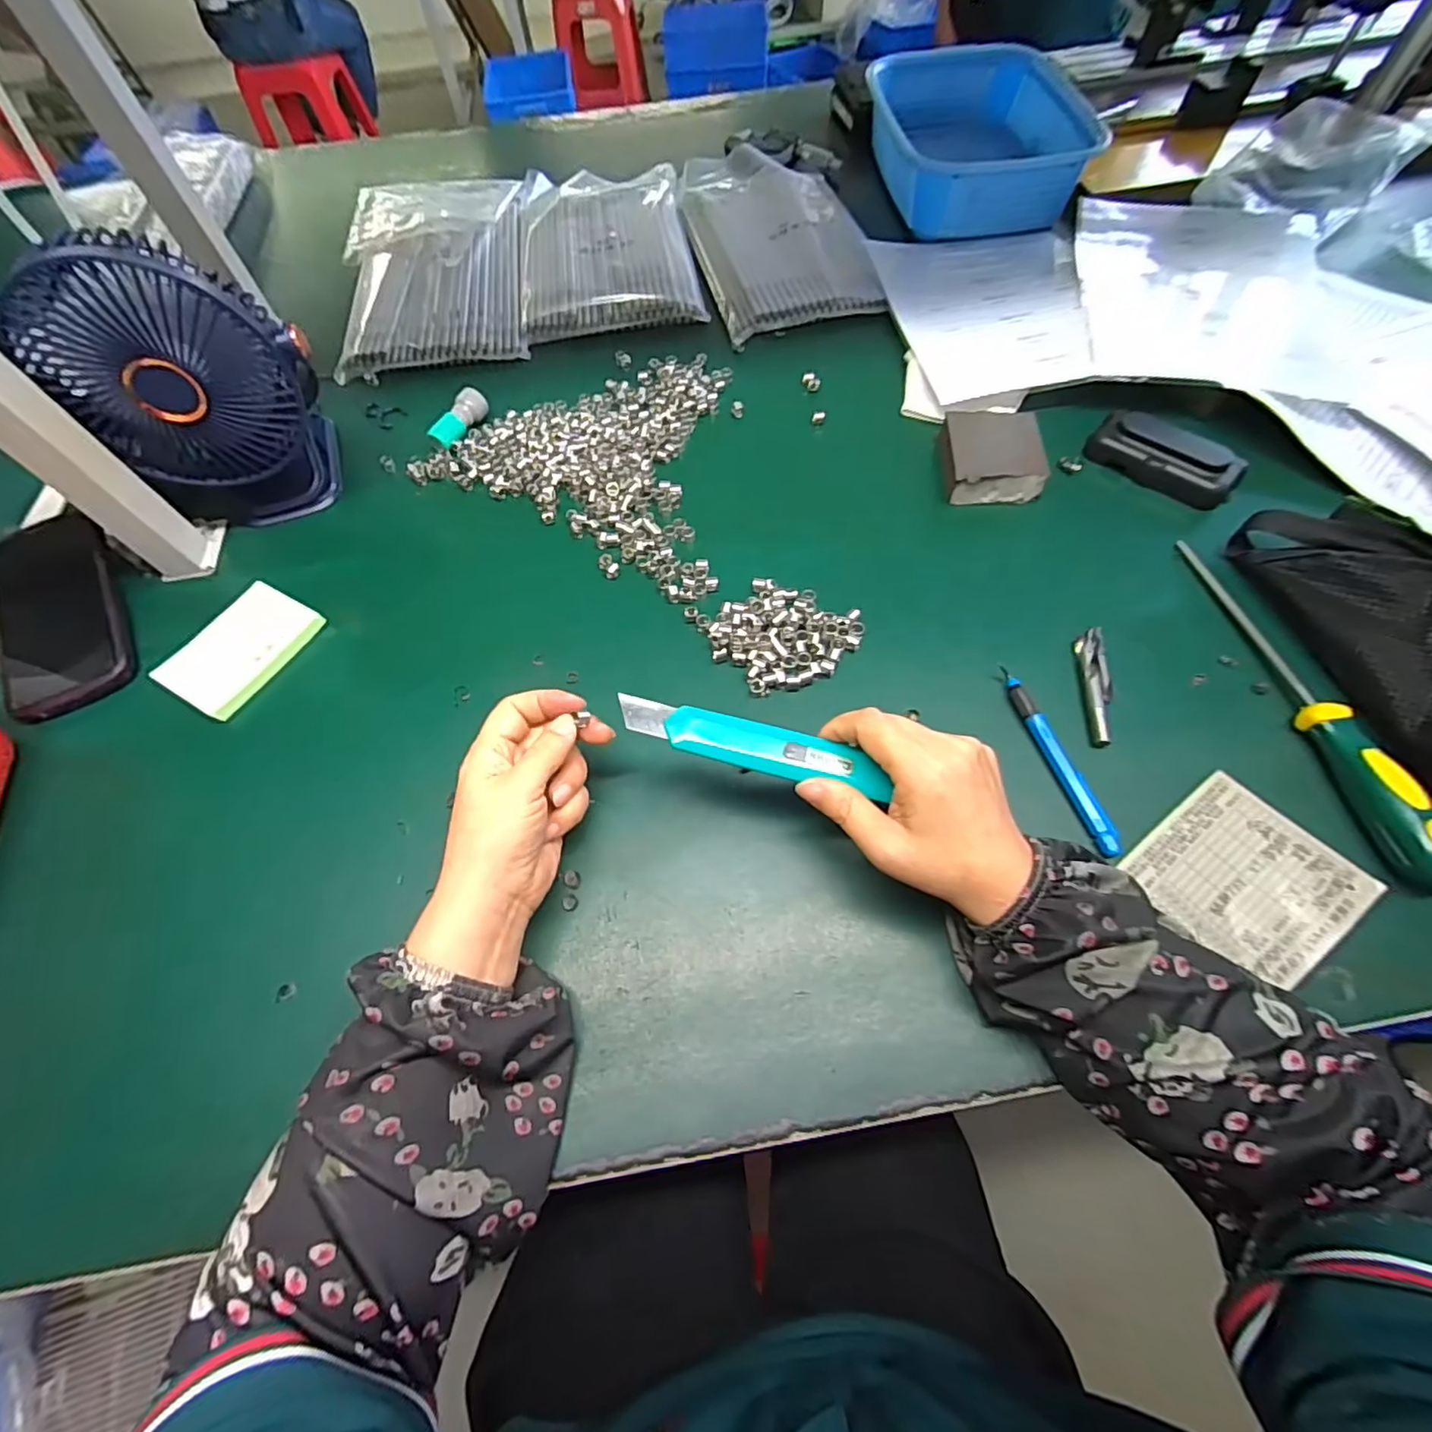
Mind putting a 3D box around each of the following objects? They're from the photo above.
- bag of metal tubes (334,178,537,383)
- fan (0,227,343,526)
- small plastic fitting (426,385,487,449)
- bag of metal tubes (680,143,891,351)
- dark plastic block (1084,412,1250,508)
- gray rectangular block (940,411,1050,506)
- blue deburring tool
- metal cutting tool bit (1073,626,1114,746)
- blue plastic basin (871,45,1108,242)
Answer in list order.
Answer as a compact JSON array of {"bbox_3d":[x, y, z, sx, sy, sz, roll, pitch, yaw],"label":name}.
[{"bbox_3d":[-0.302,-0.479,0.637,0.193,0.034,0.324,-9,62,-1],"label":"bag of metal tubes"},{"bbox_3d":[-0.359,-0.223,0.424,0.137,0.180,0.107,-41,67,-17],"label":"fan"},{"bbox_3d":[-0.223,-0.259,0.524,0.022,0.020,0.057,24,66,16],"label":"small plastic fitting"},{"bbox_3d":[0.065,-0.530,0.652,0.181,0.021,0.334,-13,62,-3],"label":"bag of metal tubes"},{"bbox_3d":[0.340,-0.196,0.457,0.103,0.024,0.043,40,72,21],"label":"dark plastic block"},{"bbox_3d":[0.214,-0.202,0.473,0.074,0.032,0.080,3,62,5],"label":"gray rectangular block"},{"bbox_3d":[0.201,0.024,0.356,0.009,0.015,0.121,-15,62,-4],"label":"blue deburring tool"},{"bbox_3d":[0.240,-0.022,0.379,0.017,0.010,0.088,8,63,8],"label":"metal cutting tool bit"},{"bbox_3d":[0.296,-0.642,0.684,0.226,0.090,0.297,-4,62,2],"label":"blue plastic basin"}]

